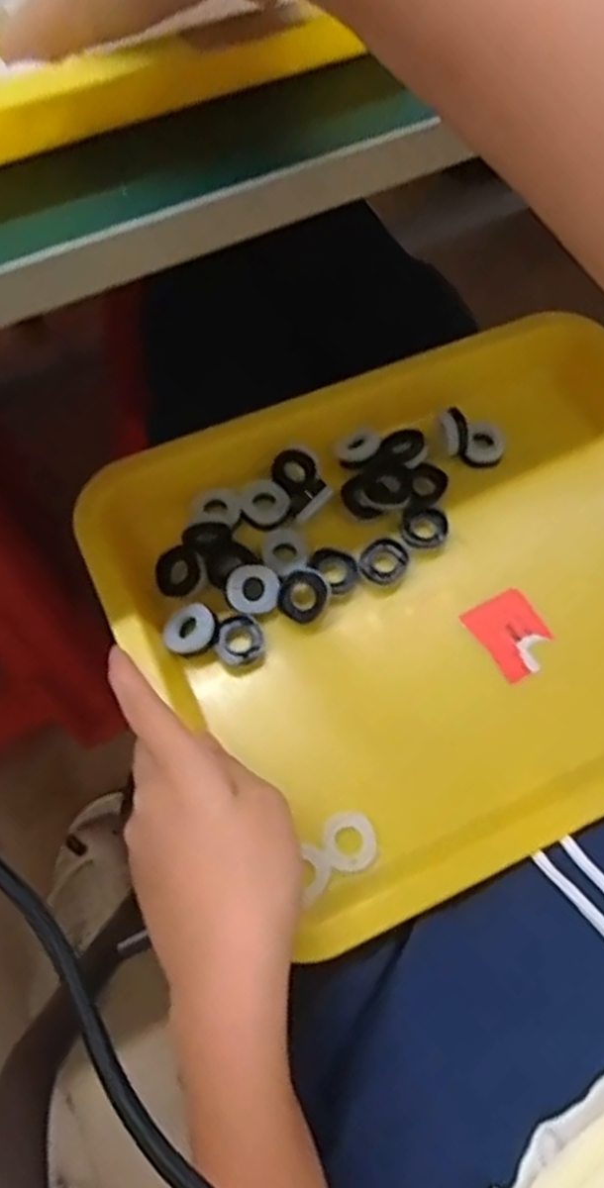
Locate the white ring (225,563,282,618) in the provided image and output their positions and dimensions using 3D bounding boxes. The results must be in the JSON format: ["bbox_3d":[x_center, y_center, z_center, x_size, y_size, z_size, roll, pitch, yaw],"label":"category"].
[{"bbox_3d":[-0.025,-0.002,0.399,0.026,0.005,0.027,1,87,-12],"label":"white ring"}]

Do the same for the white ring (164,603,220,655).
[{"bbox_3d":[-0.055,0.018,0.393,0.026,0.008,0.025,-6,74,10],"label":"white ring"}]

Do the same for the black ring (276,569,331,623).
[{"bbox_3d":[0.001,0.001,0.401,0.025,0.005,0.027,0,94,2],"label":"black ring"}]

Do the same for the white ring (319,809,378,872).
[{"bbox_3d":[0.022,0.114,0.360,0.026,0.004,0.027,0,61,0],"label":"white ring"}]

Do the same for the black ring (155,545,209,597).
[{"bbox_3d":[-0.064,-0.011,0.410,0.026,0.009,0.026,1,83,-4],"label":"black ring"}]

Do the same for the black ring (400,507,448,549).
[{"bbox_3d":[0.066,-0.036,0.423,0.025,0.008,0.023,0,61,0],"label":"black ring"}]

